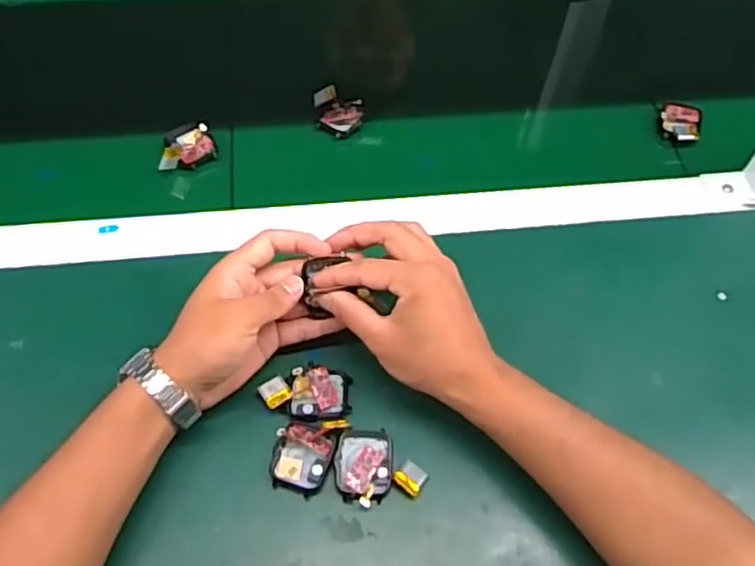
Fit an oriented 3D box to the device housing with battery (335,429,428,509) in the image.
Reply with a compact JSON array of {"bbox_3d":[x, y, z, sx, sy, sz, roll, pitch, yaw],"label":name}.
[{"bbox_3d":[0.001,0.124,0.455,0.059,0.011,0.051,-4,59,-5],"label":"device housing with battery"}]

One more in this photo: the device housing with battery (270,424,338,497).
[{"bbox_3d":[-0.051,0.118,0.453,0.039,0.014,0.045,15,60,7],"label":"device housing with battery"}]

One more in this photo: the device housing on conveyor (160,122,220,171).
[{"bbox_3d":[-0.173,-0.124,0.598,0.053,0.020,0.041,-24,63,-16],"label":"device housing on conveyor"}]

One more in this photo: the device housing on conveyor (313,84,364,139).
[{"bbox_3d":[-0.036,-0.163,0.630,0.044,0.012,0.061,-5,59,-5],"label":"device housing on conveyor"}]

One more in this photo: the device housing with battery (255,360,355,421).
[{"bbox_3d":[-0.051,0.079,0.478,0.062,0.011,0.039,-1,59,-3],"label":"device housing with battery"}]

